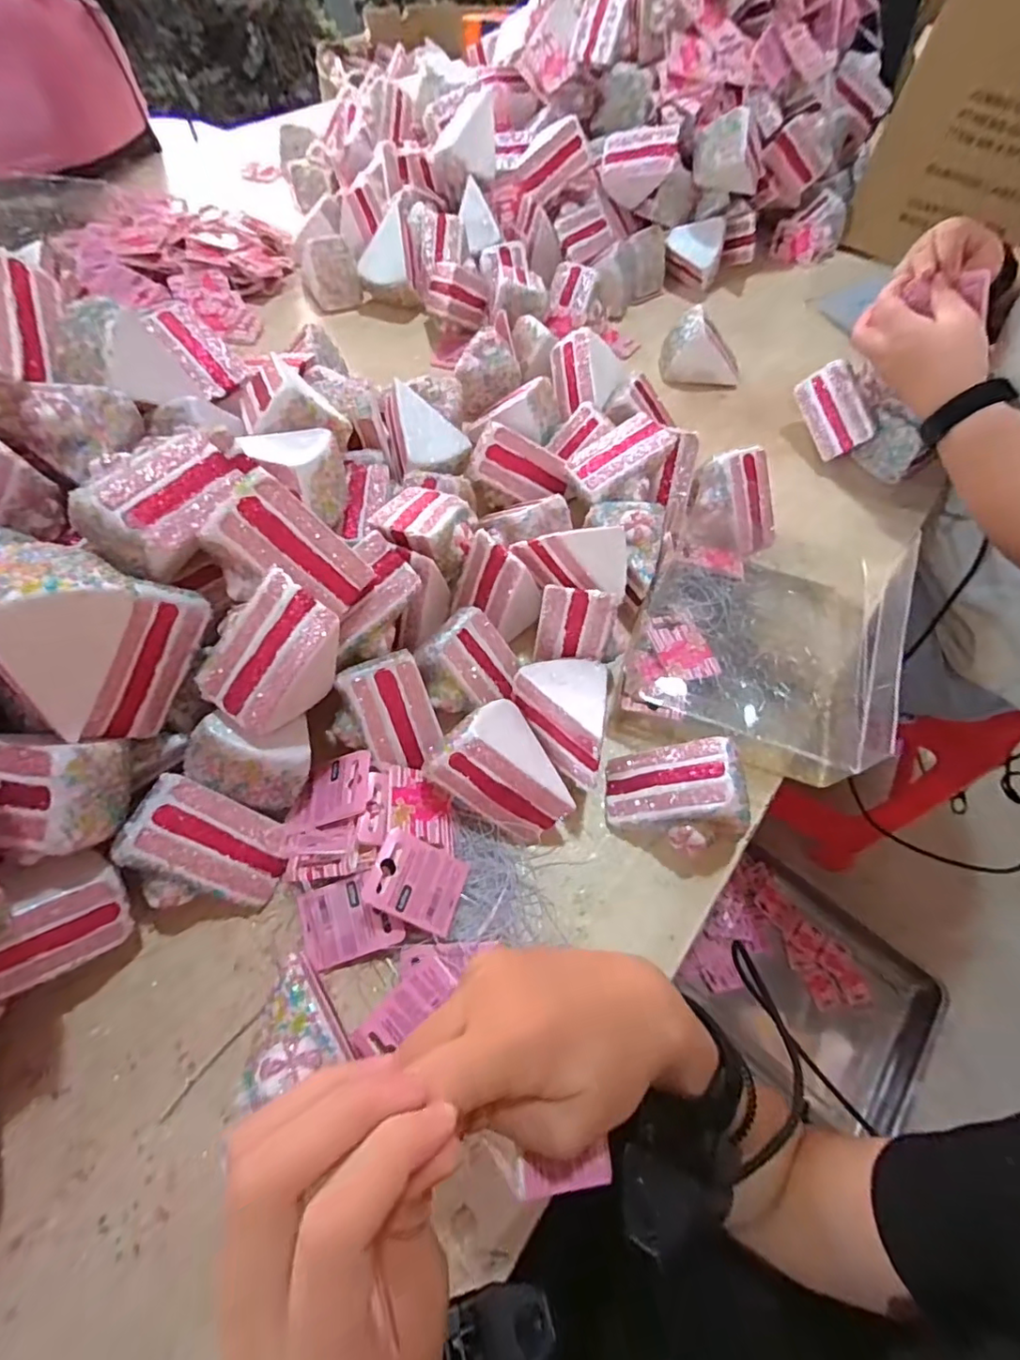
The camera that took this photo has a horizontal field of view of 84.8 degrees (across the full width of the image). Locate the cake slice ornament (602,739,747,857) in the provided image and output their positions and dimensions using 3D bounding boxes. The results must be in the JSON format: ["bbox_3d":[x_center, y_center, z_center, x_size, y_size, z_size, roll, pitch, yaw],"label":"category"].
[{"bbox_3d":[0.108,0.075,0.359,0.079,0.059,0.065,3,61,-3],"label":"cake slice ornament"}]

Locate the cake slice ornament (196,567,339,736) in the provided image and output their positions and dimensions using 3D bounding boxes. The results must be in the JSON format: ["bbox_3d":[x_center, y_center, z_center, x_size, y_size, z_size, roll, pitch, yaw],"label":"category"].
[{"bbox_3d":[-0.128,-0.014,0.320,0.059,0.041,0.085,38,102,2],"label":"cake slice ornament"}]

